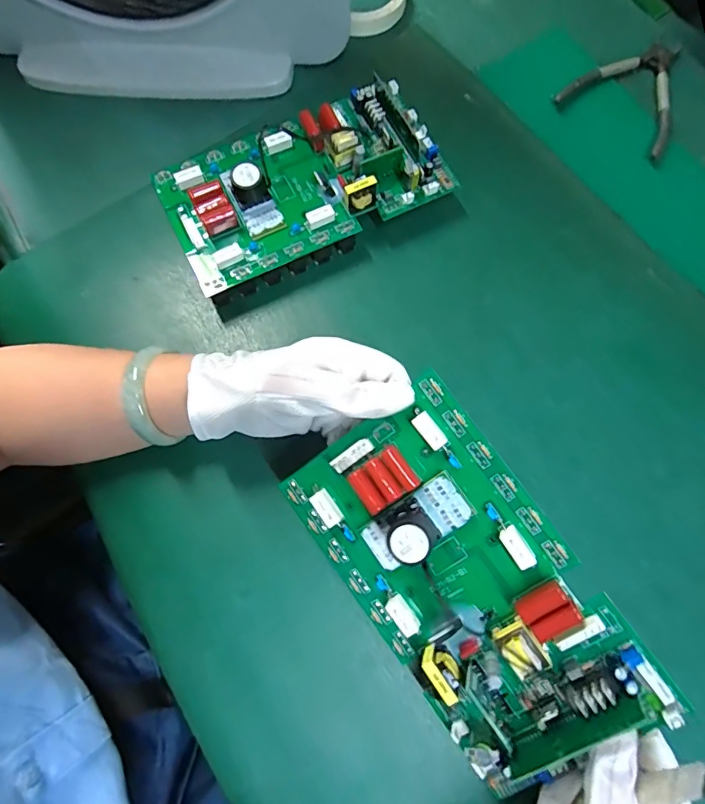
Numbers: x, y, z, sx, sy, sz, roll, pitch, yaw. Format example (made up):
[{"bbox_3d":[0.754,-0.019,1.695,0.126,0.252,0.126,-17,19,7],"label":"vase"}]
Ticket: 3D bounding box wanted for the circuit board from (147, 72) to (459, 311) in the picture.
[{"bbox_3d":[-0.041,-0.186,0.400,0.233,0.051,0.125,-26,76,-7],"label":"circuit board"}]

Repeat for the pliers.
[{"bbox_3d":[0.279,-0.311,0.458,0.110,0.008,0.137,36,78,9],"label":"pliers"}]

